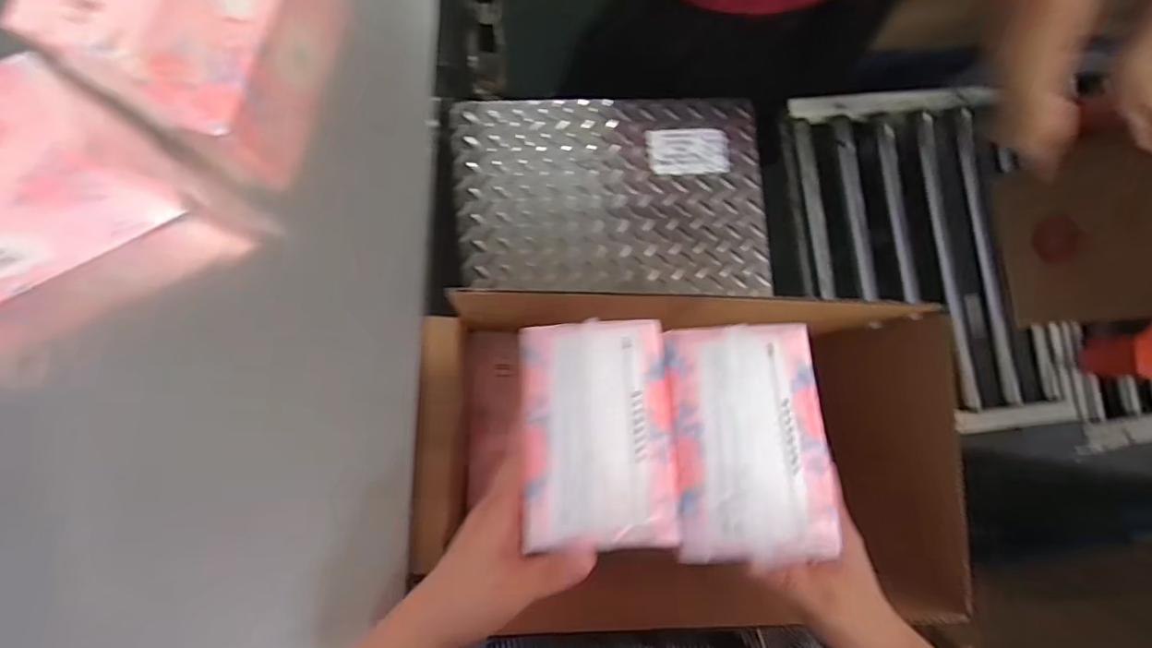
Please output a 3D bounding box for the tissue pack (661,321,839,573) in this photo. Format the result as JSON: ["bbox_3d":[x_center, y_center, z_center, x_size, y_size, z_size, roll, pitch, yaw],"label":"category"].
[{"bbox_3d":[0.098,0.064,0.306,0.081,0.040,0.125,1,85,-8],"label":"tissue pack"}]

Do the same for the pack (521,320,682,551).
[{"bbox_3d":[0.013,0.060,0.314,0.084,0.044,0.122,-1,85,-8],"label":"pack"}]

